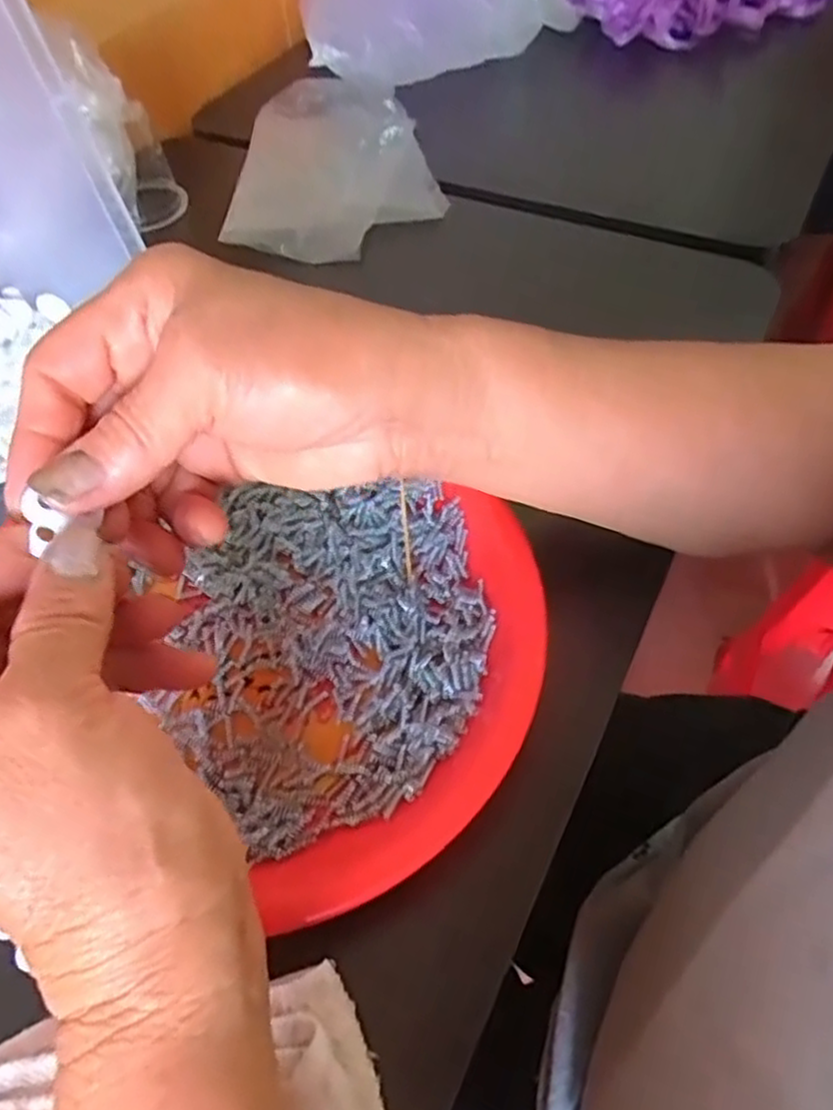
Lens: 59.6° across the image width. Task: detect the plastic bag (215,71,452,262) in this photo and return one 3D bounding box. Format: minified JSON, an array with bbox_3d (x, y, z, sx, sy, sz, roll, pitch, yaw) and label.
[{"bbox_3d":[-0.057,-0.290,0.531,0.141,0.033,0.210,-2,53,2],"label":"plastic bag"}]

